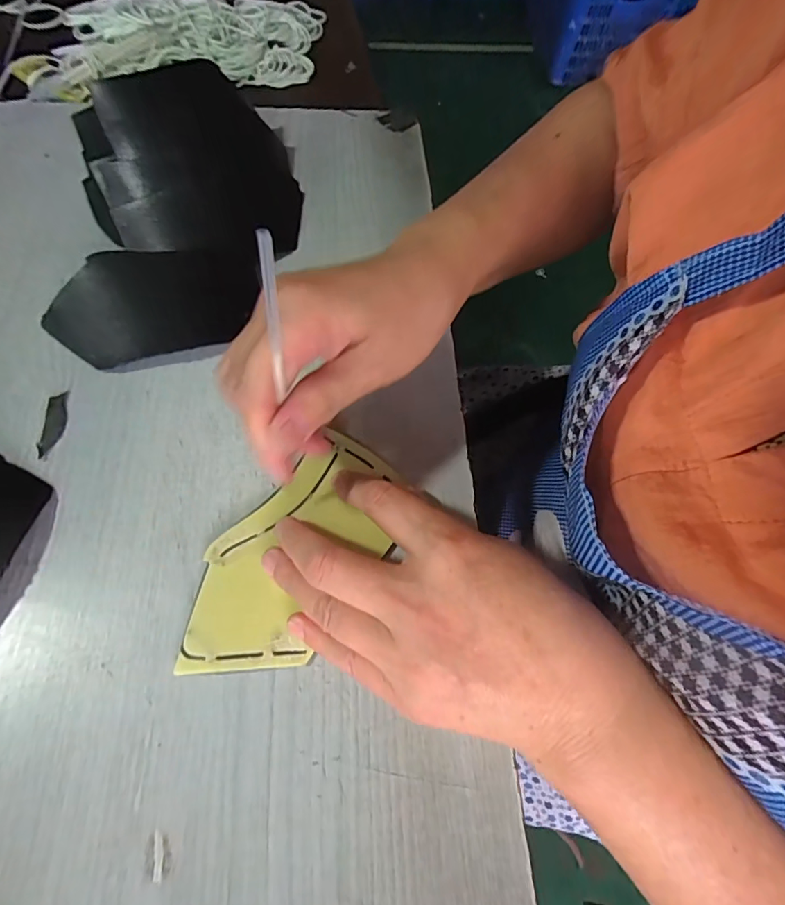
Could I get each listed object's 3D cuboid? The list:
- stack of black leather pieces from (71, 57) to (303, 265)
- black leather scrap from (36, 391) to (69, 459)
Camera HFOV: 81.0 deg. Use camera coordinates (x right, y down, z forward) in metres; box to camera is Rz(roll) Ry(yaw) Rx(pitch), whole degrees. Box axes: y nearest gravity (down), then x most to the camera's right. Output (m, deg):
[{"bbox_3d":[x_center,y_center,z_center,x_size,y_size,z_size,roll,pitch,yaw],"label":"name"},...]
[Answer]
[{"bbox_3d":[-0.144,-0.204,0.322,0.142,0.063,0.142,-13,66,-9],"label":"stack of black leather pieces"},{"bbox_3d":[-0.194,-0.017,0.264,0.011,0.005,0.042,-4,65,-5],"label":"black leather scrap"}]

